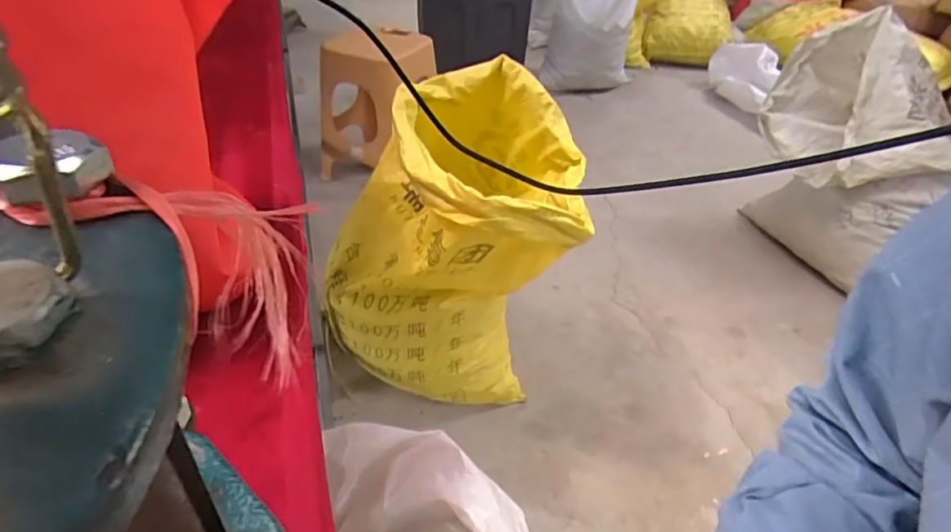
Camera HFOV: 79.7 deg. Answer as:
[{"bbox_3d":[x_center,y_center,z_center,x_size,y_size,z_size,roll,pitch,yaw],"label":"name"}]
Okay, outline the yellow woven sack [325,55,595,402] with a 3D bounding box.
[{"bbox_3d":[-0.031,-0.016,1.091,0.450,0.592,0.362,21,42,20],"label":"yellow woven sack"}]

